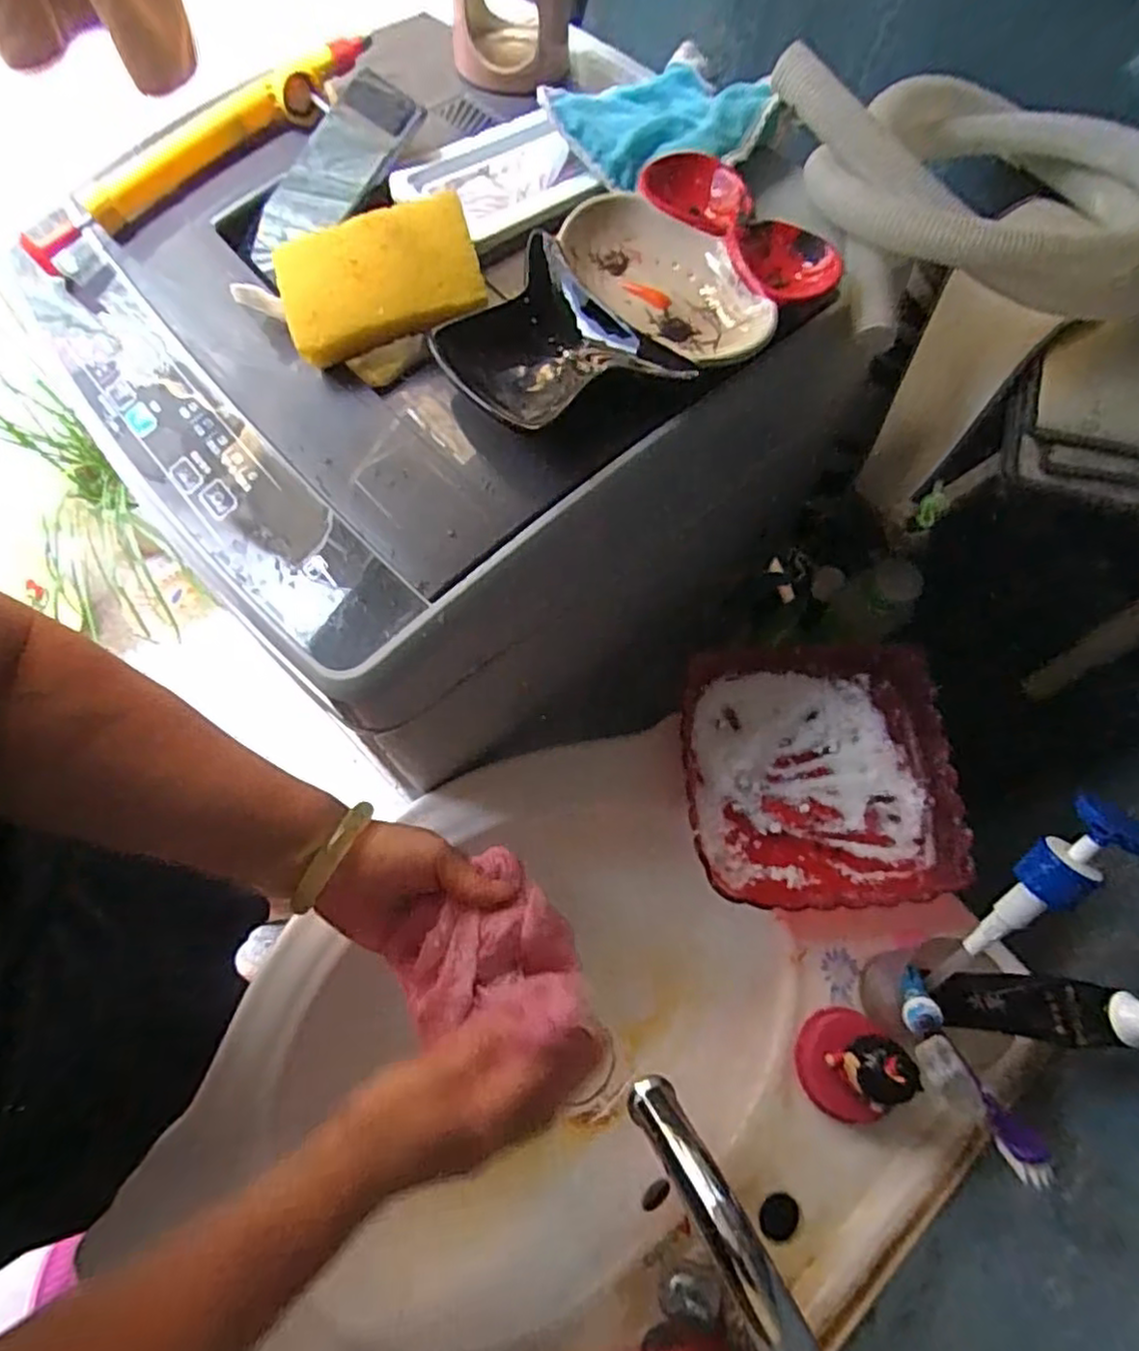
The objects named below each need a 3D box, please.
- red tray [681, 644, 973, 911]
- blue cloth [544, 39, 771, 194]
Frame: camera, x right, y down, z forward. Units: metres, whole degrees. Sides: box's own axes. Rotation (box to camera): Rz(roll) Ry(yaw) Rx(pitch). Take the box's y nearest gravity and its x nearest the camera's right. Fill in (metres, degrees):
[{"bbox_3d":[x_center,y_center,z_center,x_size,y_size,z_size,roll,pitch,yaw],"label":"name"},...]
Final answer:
[{"bbox_3d":[0.191,0.075,0.529,0.200,0.042,0.202,-1,67,-3],"label":"red tray"},{"bbox_3d":[0.076,-0.425,0.512,0.164,0.020,0.143,-34,72,-16],"label":"blue cloth"}]

